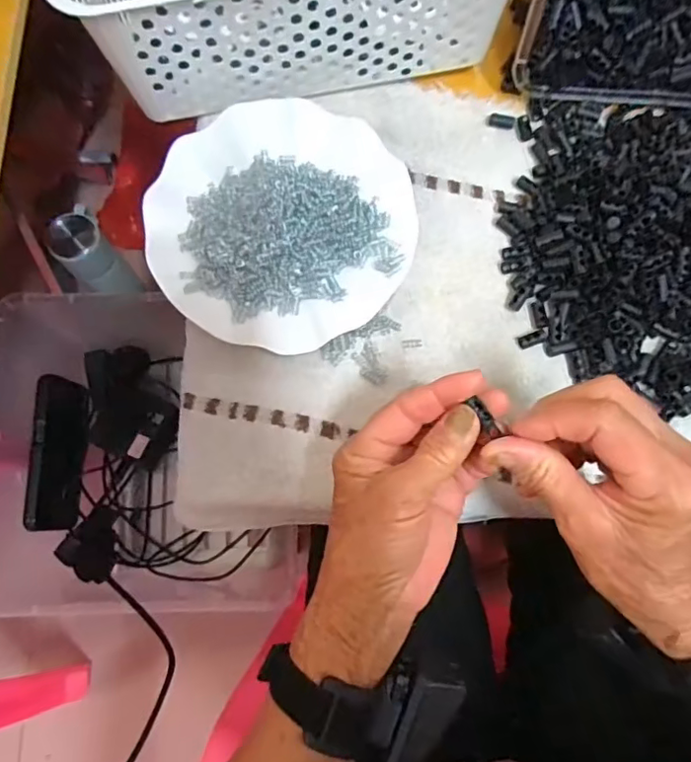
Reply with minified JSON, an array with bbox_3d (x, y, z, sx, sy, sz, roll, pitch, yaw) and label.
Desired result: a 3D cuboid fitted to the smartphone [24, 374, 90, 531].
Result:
[{"bbox_3d":[-0.314,0.078,0.601,0.004,0.064,0.162,-7,76,25],"label":"smartphone"}]

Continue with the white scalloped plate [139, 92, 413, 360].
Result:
[{"bbox_3d":[-0.044,-0.111,0.393,0.179,0.027,0.178,0,76,-2],"label":"white scalloped plate"}]

